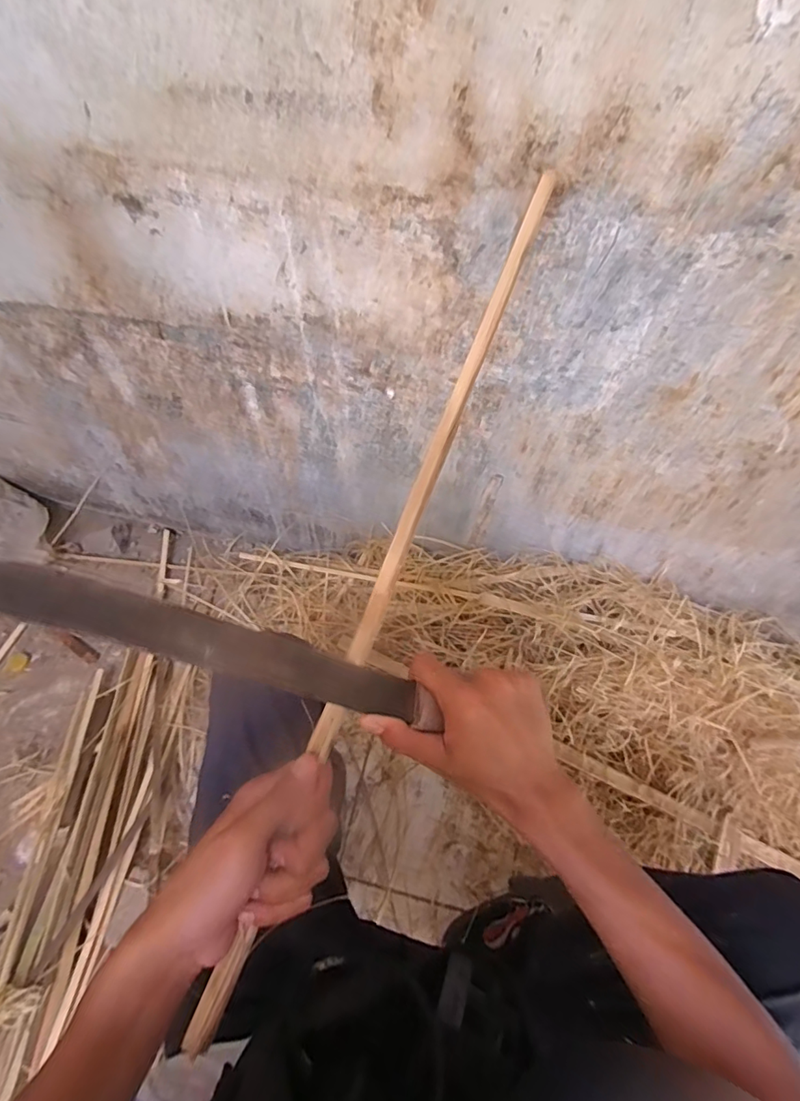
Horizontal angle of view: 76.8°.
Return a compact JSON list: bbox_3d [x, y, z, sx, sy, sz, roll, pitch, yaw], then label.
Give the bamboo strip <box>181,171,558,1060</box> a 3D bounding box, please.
[{"bbox_3d":[0.006,-0.017,0.390,0.016,0.010,0.705,19,76,11],"label":"bamboo strip"}]

